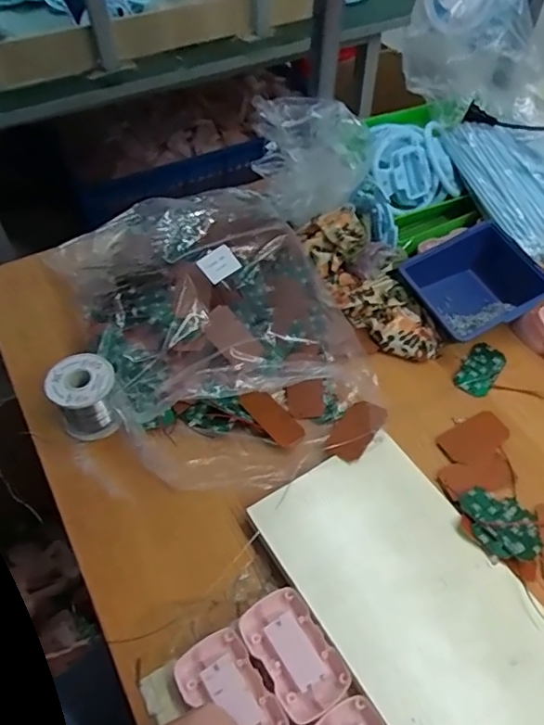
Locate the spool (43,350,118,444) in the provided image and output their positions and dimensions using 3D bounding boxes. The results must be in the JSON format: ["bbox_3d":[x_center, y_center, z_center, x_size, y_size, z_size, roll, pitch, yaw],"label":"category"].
[{"bbox_3d":[-0.183,0.034,0.534,0.061,0.061,0.059,0,53,0],"label":"spool"}]

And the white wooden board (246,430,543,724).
[{"bbox_3d":[0.154,0.239,0.410,0.153,0.026,0.398,-27,58,-19],"label":"white wooden board"}]

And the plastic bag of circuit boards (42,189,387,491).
[{"bbox_3d":[-0.059,-0.050,0.578,0.275,0.089,0.379,-21,56,-15],"label":"plastic bag of circuit boards"}]

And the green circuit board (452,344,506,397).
[{"bbox_3d":[0.234,0.007,0.606,0.039,0.005,0.075,31,59,21],"label":"green circuit board"}]

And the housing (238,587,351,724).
[{"bbox_3d":[0.016,0.225,0.419,0.052,0.010,0.088,-29,58,-20],"label":"housing"}]

